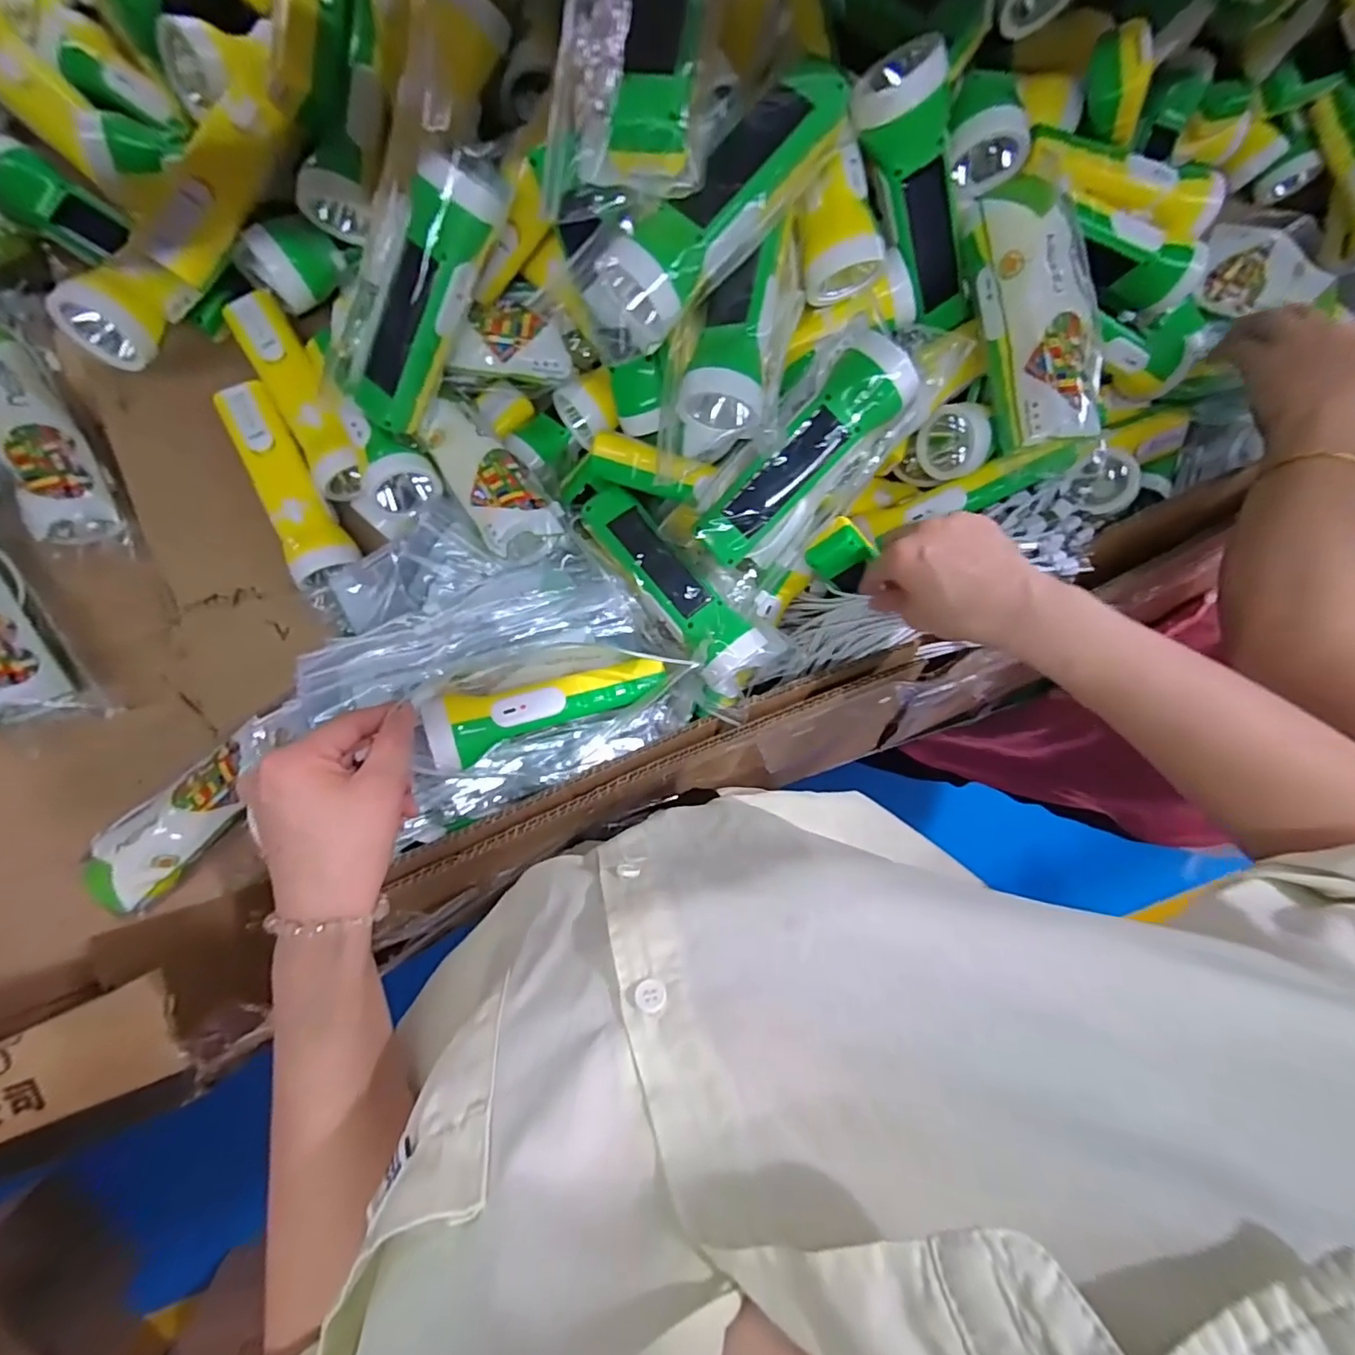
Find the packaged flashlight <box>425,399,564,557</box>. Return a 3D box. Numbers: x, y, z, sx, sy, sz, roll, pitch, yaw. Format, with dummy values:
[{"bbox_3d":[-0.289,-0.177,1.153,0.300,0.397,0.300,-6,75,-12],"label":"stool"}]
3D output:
[{"bbox_3d":[-0.140,-0.147,0.424,0.054,0.033,0.136,-39,80,-6],"label":"packaged flashlight"}]

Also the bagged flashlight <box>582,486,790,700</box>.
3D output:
[{"bbox_3d":[-0.002,-0.067,0.421,0.051,0.044,0.177,-40,83,-5],"label":"bagged flashlight"}]

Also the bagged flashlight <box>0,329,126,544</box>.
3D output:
[{"bbox_3d":[-0.510,-0.195,0.449,0.060,0.047,0.181,-32,96,-6],"label":"bagged flashlight"}]

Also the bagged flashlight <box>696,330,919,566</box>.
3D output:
[{"bbox_3d":[0.084,-0.151,0.392,0.049,0.044,0.170,42,105,-7],"label":"bagged flashlight"}]

